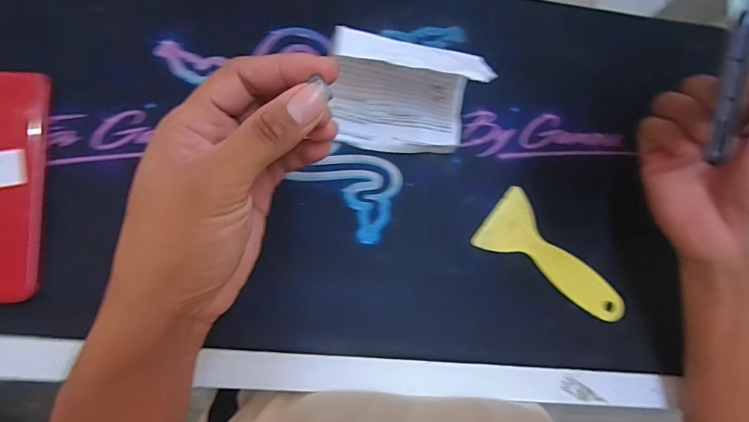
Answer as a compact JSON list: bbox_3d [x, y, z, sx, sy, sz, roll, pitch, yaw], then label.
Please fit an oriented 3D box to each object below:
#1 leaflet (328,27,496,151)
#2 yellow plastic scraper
[{"bbox_3d":[0.019,-0.081,0.310,0.105,0.061,0.069,9,82,-6],"label":"leaflet"},{"bbox_3d":[0.138,0.042,0.339,0.126,0.004,0.052,41,80,-1],"label":"yellow plastic scraper"}]

